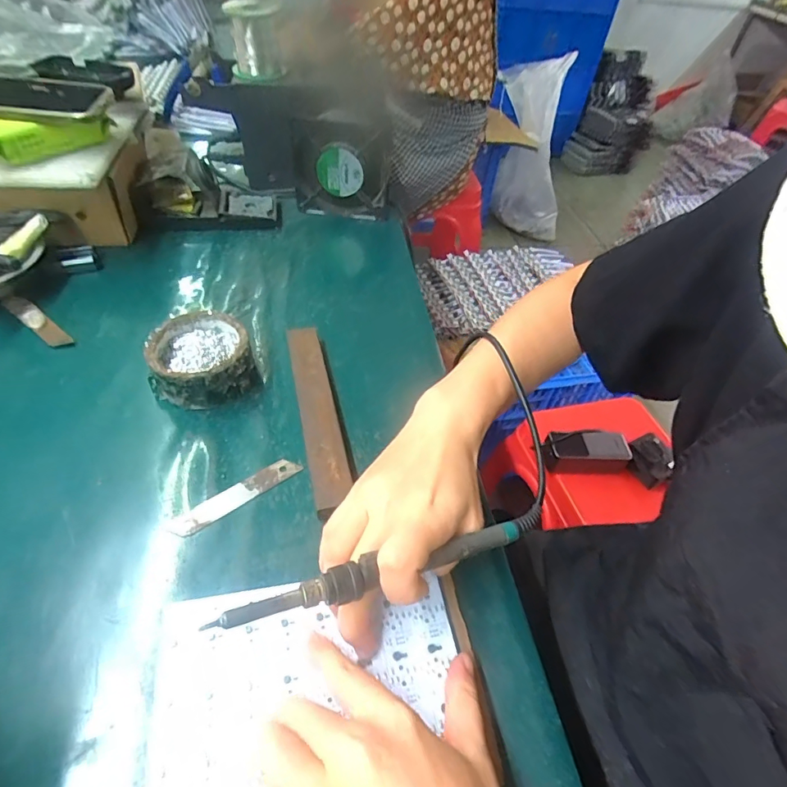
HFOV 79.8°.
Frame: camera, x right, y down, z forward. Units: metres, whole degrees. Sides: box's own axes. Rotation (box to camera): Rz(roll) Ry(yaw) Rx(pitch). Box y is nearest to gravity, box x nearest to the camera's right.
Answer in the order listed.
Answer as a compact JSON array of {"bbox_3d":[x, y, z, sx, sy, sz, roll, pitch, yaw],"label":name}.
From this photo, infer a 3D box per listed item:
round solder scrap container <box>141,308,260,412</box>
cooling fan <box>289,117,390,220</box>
[{"bbox_3d":[-0.169,-0.028,0.412,0.083,0.044,0.080,3,47,-4],"label":"round solder scrap container"},{"bbox_3d":[-0.066,-0.279,0.598,0.118,0.118,0.031,4,47,-3],"label":"cooling fan"}]

